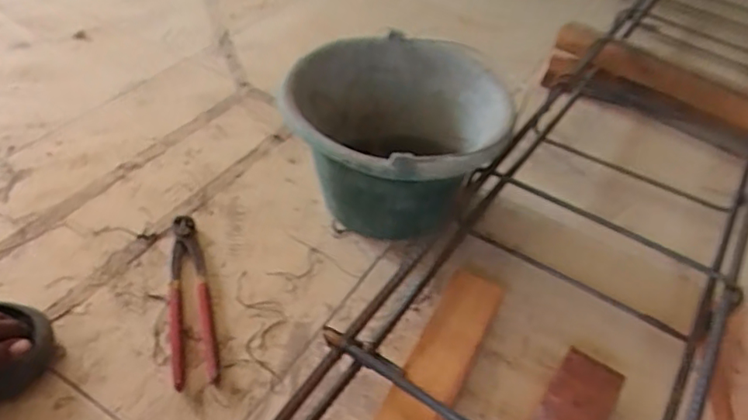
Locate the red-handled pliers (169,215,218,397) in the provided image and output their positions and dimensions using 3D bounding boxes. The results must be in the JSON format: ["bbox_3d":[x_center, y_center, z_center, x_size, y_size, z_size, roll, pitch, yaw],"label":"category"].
[{"bbox_3d":[-0.205,0.091,0.623,0.044,0.015,0.218,-9,46,-16],"label":"red-handled pliers"}]

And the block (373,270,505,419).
[{"bbox_3d":[0.069,0.152,0.579,0.066,0.044,0.236,23,47,16],"label":"block"}]

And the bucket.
[{"bbox_3d":[0.022,-0.079,0.718,0.258,0.172,0.279,19,46,13],"label":"bucket"}]

